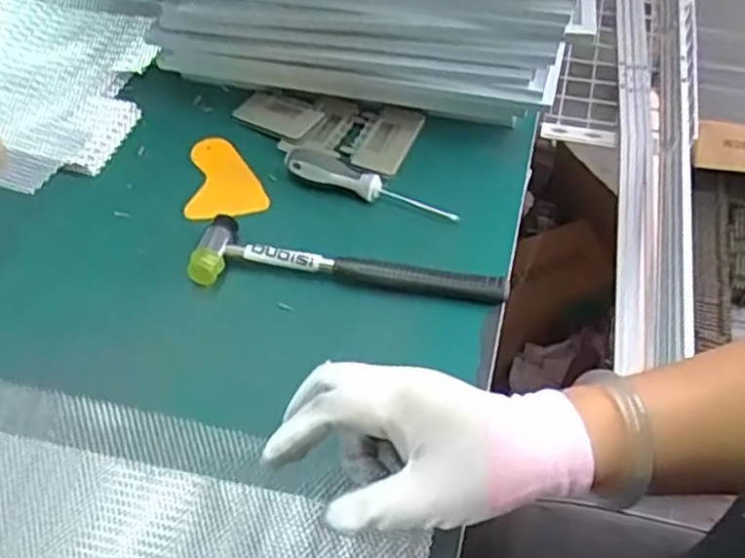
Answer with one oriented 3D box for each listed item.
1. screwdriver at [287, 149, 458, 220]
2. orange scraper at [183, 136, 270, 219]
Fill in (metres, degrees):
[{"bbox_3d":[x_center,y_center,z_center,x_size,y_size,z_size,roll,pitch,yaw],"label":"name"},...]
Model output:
[{"bbox_3d":[-0.003,-0.077,0.615,0.152,0.023,0.031,21,56,18],"label":"screwdriver"},{"bbox_3d":[-0.129,-0.092,0.647,0.070,0.009,0.099,-4,52,-1],"label":"orange scraper"}]

